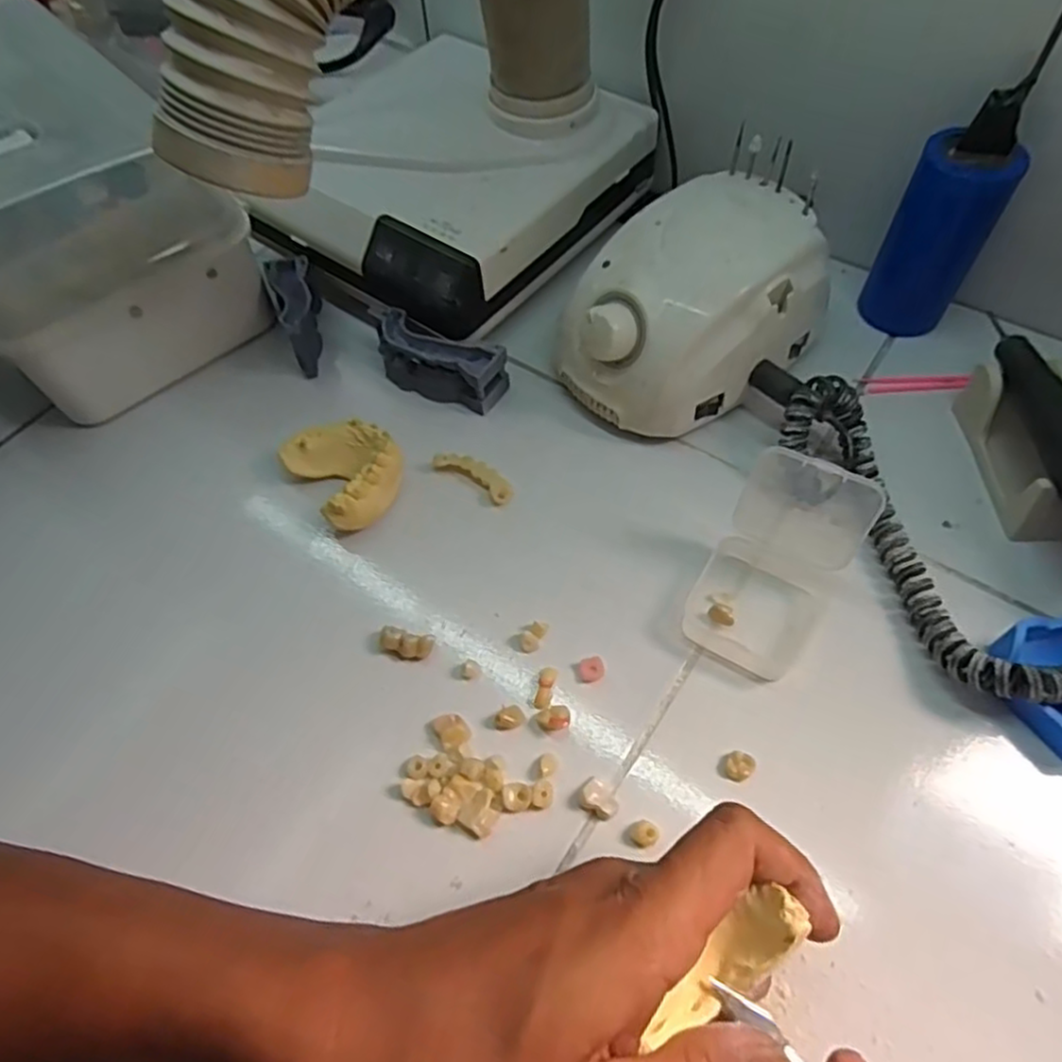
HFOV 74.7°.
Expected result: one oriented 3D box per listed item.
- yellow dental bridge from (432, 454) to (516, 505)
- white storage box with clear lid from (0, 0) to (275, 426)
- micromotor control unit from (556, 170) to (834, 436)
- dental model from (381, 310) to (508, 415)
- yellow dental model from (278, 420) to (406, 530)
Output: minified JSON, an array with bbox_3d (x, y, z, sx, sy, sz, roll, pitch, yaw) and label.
[{"bbox_3d":[-0.031,-0.031,0.384,0.048,0.007,0.016,28,64,19],"label":"yellow dental bridge"},{"bbox_3d":[-0.294,-0.201,0.430,0.154,0.132,0.227,-37,63,-18],"label":"white storage box with clear lid"},{"bbox_3d":[0.090,-0.123,0.390,0.139,0.085,0.094,-35,62,-17],"label":"micromotor control unit"},{"bbox_3d":[-0.054,-0.099,0.414,0.076,0.031,0.030,21,62,16],"label":"dental model"},{"bbox_3d":[-0.099,-0.035,0.378,0.051,0.024,0.064,-34,62,-17],"label":"yellow dental model"}]

